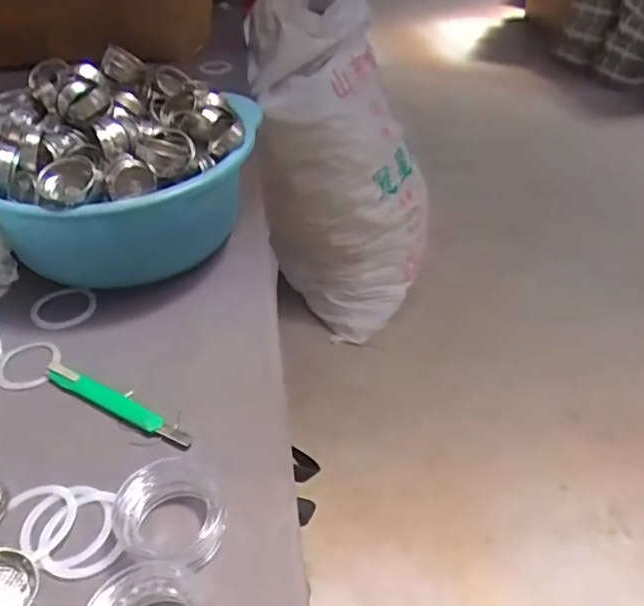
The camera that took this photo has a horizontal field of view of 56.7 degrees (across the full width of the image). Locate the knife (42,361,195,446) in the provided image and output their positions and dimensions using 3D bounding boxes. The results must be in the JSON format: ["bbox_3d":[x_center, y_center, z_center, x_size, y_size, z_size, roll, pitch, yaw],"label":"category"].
[{"bbox_3d":[-0.163,0.080,0.470,0.146,0.014,0.014,20,45,23],"label":"knife"}]

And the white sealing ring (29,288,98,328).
[{"bbox_3d":[-0.246,0.004,0.567,0.057,0.010,0.057,-1,40,1],"label":"white sealing ring"}]

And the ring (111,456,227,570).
[{"bbox_3d":[-0.094,0.130,0.383,0.066,0.029,0.069,-1,40,1],"label":"ring"}]

